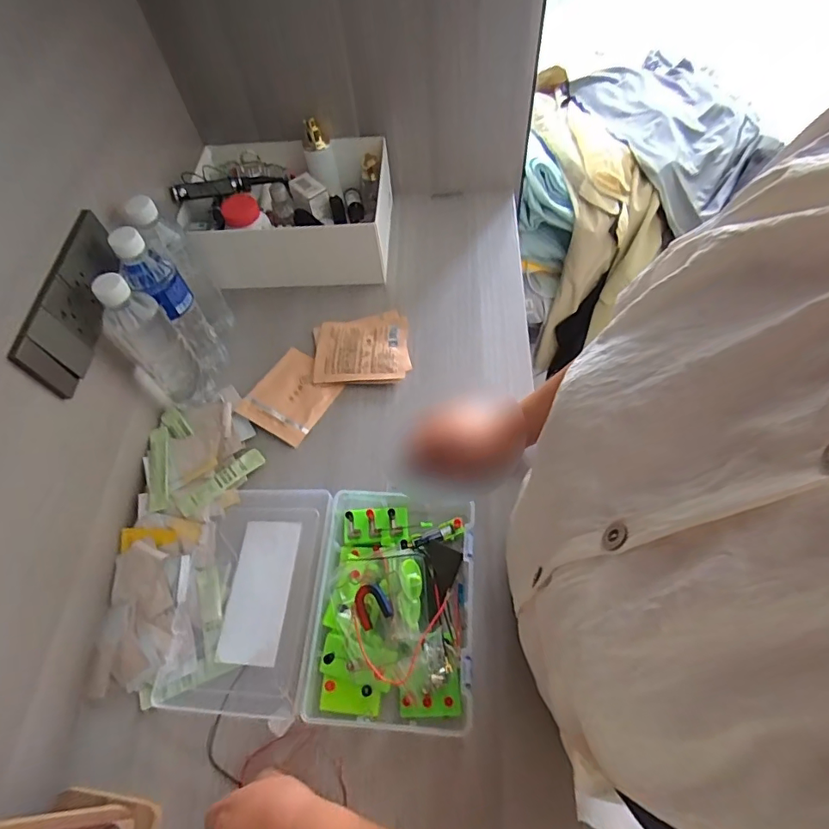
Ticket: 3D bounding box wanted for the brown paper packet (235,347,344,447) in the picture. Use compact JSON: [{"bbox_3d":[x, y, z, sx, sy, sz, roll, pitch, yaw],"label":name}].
[{"bbox_3d":[-0.168,-0.029,0.688,0.107,0.012,0.121,29,66,19],"label":"brown paper packet"}]

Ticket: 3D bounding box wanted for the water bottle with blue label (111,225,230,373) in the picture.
[{"bbox_3d":[-0.296,-0.134,0.629,0.058,0.231,0.058,37,69,22],"label":"water bottle with blue label"}]

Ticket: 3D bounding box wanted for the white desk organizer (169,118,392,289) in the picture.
[{"bbox_3d":[-0.188,-0.319,0.780,0.293,0.131,0.208,-2,60,3],"label":"white desk organizer"}]

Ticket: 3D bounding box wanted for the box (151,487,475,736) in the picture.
[{"bbox_3d":[-0.098,0.191,0.528,0.315,0.059,0.232,1,60,5],"label":"box"}]

